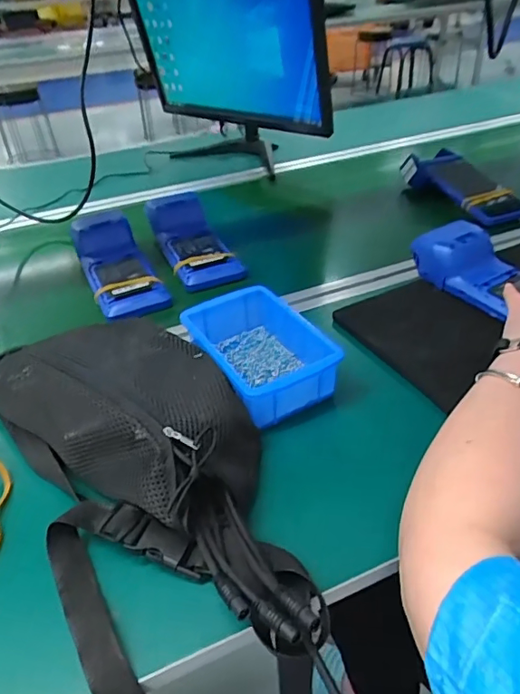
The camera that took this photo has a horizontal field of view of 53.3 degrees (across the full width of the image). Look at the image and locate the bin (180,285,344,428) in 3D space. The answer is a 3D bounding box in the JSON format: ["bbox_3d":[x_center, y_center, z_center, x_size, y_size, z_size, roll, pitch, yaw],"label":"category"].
[{"bbox_3d":[-0.001,0.005,0.496,0.097,0.054,0.143,-21,42,-22],"label":"bin"}]

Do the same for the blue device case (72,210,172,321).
[{"bbox_3d":[-0.190,-0.116,0.683,0.083,0.053,0.207,-19,42,-20],"label":"blue device case"}]

